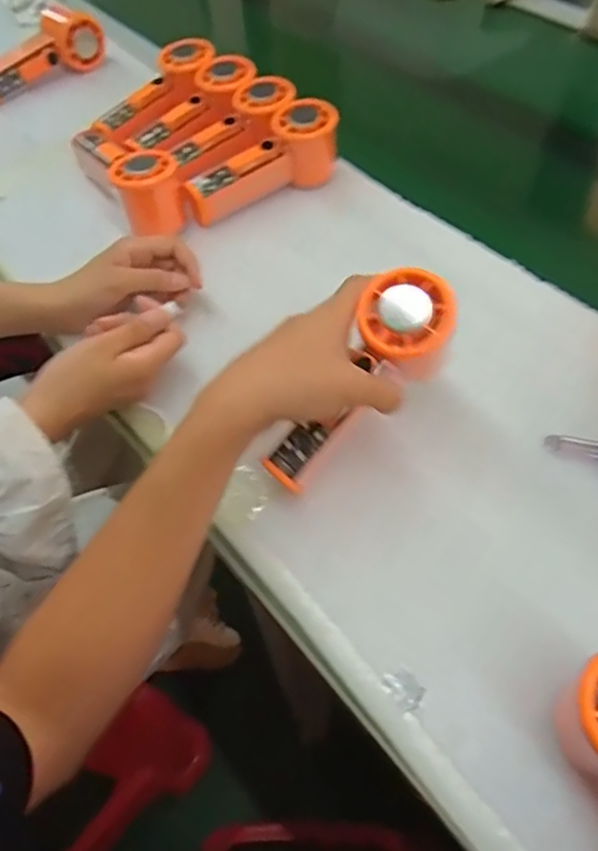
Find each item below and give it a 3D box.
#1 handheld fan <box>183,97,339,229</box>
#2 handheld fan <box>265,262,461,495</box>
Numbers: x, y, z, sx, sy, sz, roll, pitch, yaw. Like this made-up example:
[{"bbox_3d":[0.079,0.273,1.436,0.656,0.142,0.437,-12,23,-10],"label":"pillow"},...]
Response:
[{"bbox_3d":[-0.036,-0.240,0.573,0.147,0.060,0.050,-31,60,-17],"label":"handheld fan"},{"bbox_3d":[0.040,-0.025,0.385,0.059,0.039,0.152,41,103,26],"label":"handheld fan"}]

